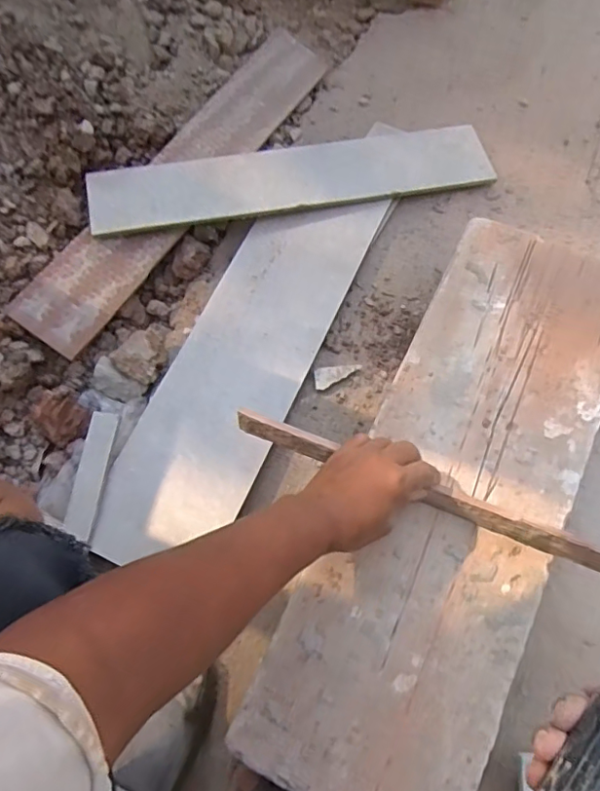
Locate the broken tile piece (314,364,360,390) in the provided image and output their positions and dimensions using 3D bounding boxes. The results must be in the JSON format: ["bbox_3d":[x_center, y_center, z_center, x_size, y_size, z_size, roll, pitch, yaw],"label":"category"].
[{"bbox_3d":[0.047,-0.024,0.673,0.059,0.010,0.023,-12,68,-3],"label":"broken tile piece"}]

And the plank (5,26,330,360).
[{"bbox_3d":[-0.156,-0.307,0.754,0.098,0.015,0.595,36,72,-5],"label":"plank"}]

